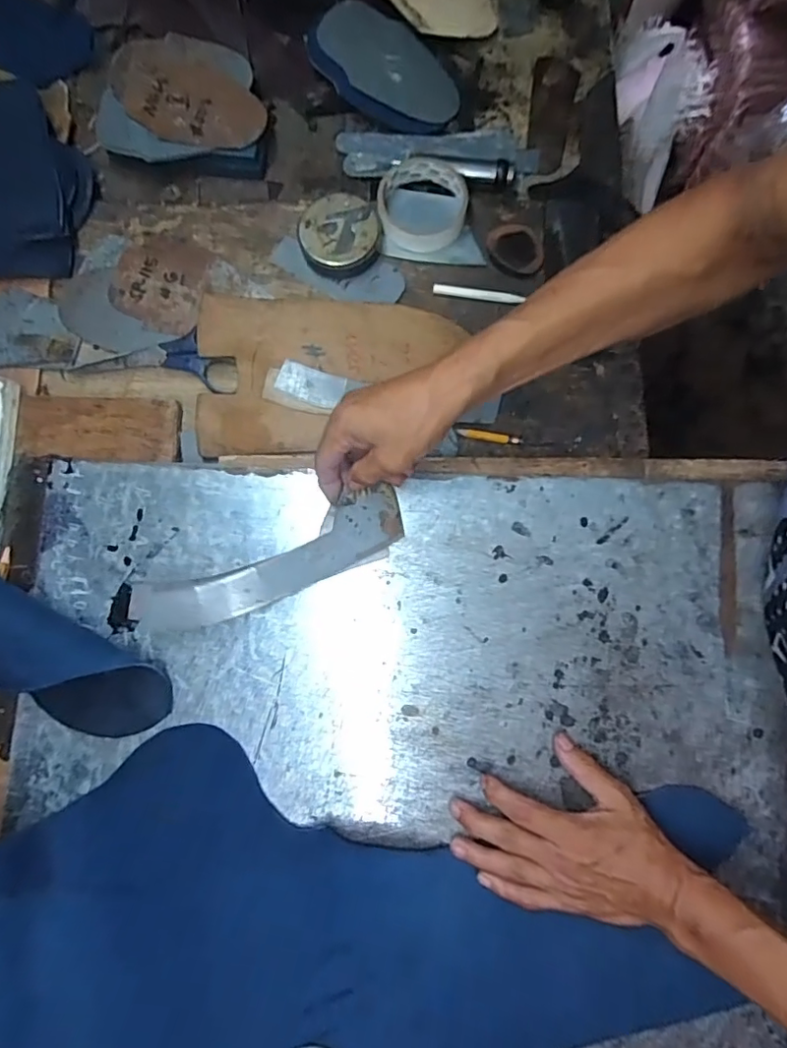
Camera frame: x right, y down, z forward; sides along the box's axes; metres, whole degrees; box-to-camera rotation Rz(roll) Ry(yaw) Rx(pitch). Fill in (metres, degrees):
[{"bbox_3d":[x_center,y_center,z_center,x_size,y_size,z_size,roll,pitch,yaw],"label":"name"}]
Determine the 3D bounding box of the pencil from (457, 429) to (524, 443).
[{"bbox_3d":[0.089,-0.080,0.504,0.057,0.004,0.008,10,79,1],"label":"pencil"}]

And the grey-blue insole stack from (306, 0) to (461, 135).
[{"bbox_3d":[-0.010,-0.469,0.572,0.158,0.030,0.097,26,80,4],"label":"grey-blue insole stack"}]

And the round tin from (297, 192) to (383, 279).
[{"bbox_3d":[-0.051,-0.275,0.529,0.076,0.029,0.070,0,79,-1],"label":"round tin"}]

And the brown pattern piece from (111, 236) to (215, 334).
[{"bbox_3d":[-0.225,-0.233,0.531,0.086,0.008,0.091,9,79,1],"label":"brown pattern piece"}]

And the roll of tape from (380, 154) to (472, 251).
[{"bbox_3d":[0.029,-0.308,0.532,0.082,0.026,0.087,0,79,-1],"label":"roll of tape"}]

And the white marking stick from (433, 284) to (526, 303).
[{"bbox_3d":[0.081,-0.220,0.529,0.085,0.009,0.009,7,79,1],"label":"white marking stick"}]

